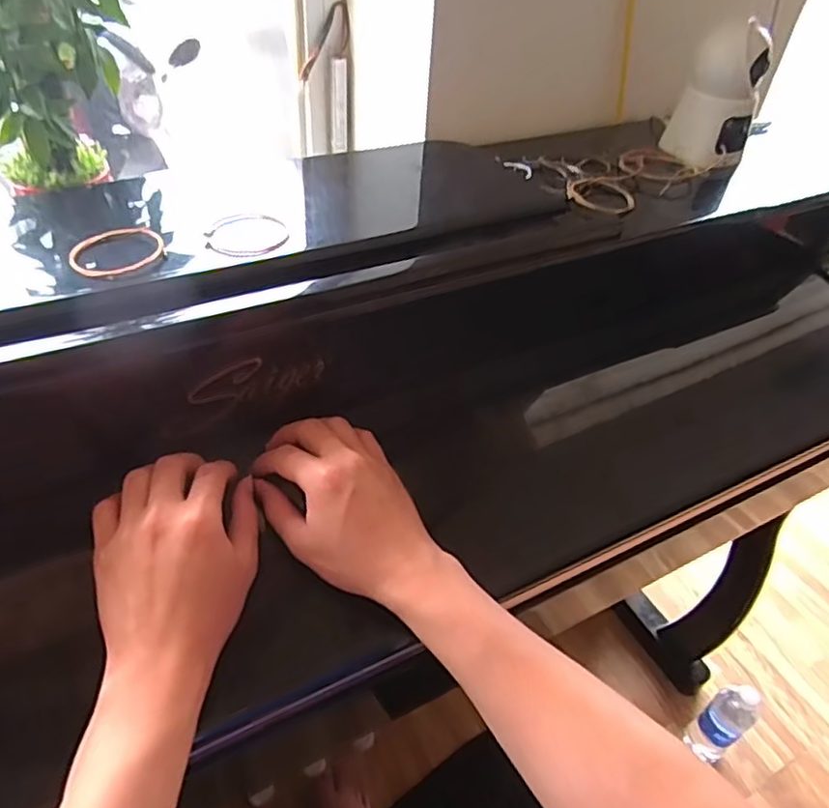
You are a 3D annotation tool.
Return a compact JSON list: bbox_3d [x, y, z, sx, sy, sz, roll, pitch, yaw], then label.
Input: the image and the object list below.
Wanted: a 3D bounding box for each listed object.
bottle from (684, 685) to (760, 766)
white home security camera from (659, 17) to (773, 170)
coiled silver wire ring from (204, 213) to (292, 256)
[{"bbox_3d":[0.495,0.508,0.996,0.054,0.213,0.062,-24,50,-27],"label":"bottle"},{"bbox_3d":[0.311,-0.308,0.625,0.074,0.116,0.063,5,43,1],"label":"white home security camera"},{"bbox_3d":[-0.125,-0.126,0.464,0.056,0.007,0.057,2,43,-2],"label":"coiled silver wire ring"}]

